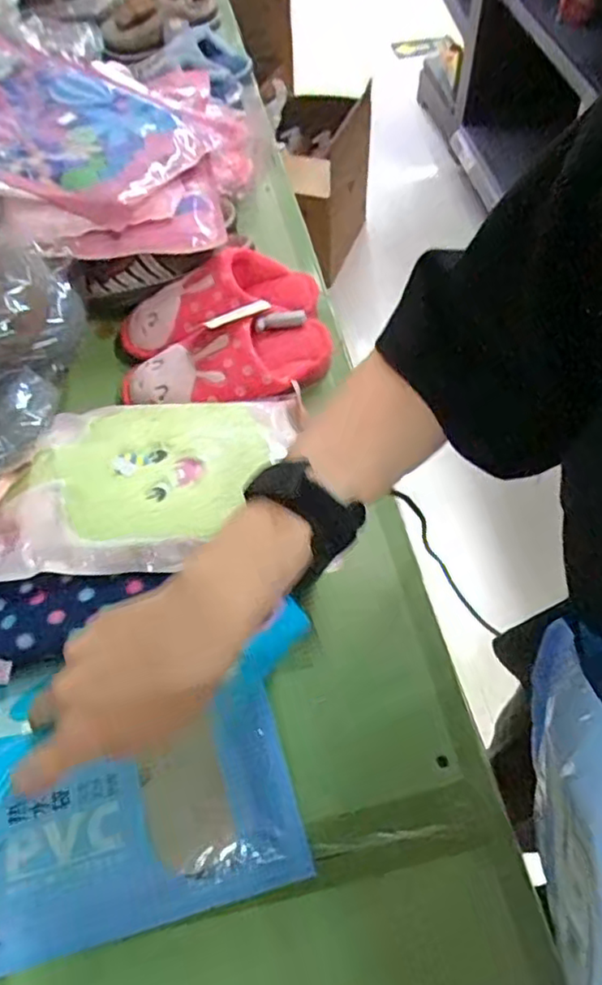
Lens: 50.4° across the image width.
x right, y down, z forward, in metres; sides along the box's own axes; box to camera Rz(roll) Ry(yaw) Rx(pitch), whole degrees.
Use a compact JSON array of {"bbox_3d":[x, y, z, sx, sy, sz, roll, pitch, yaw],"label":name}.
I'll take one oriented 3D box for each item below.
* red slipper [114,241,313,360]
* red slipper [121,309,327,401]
[{"bbox_3d":[-0.086,-0.191,0.646,0.204,0.057,0.105,-21,59,-10],"label":"red slipper"},{"bbox_3d":[-0.069,-0.121,0.609,0.207,0.052,0.091,-17,58,-8],"label":"red slipper"}]

